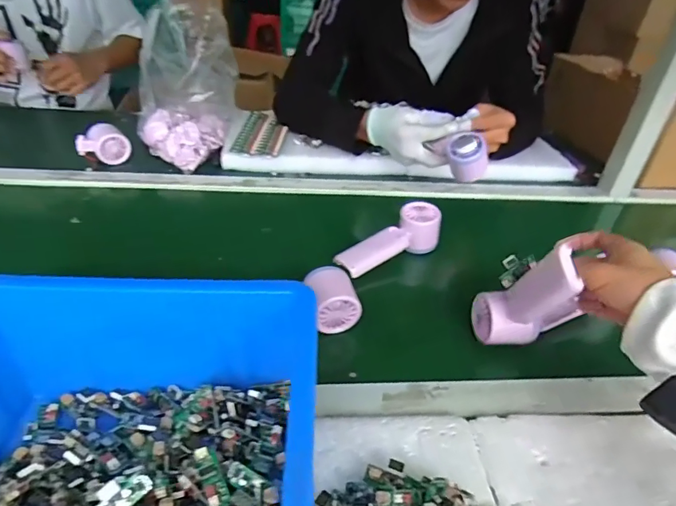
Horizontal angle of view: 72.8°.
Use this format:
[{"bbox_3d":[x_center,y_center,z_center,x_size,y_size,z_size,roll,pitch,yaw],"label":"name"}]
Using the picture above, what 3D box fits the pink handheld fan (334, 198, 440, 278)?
[{"bbox_3d":[0.070,-0.022,0.622,0.158,0.055,0.046,-19,42,-30],"label":"pink handheld fan"}]

